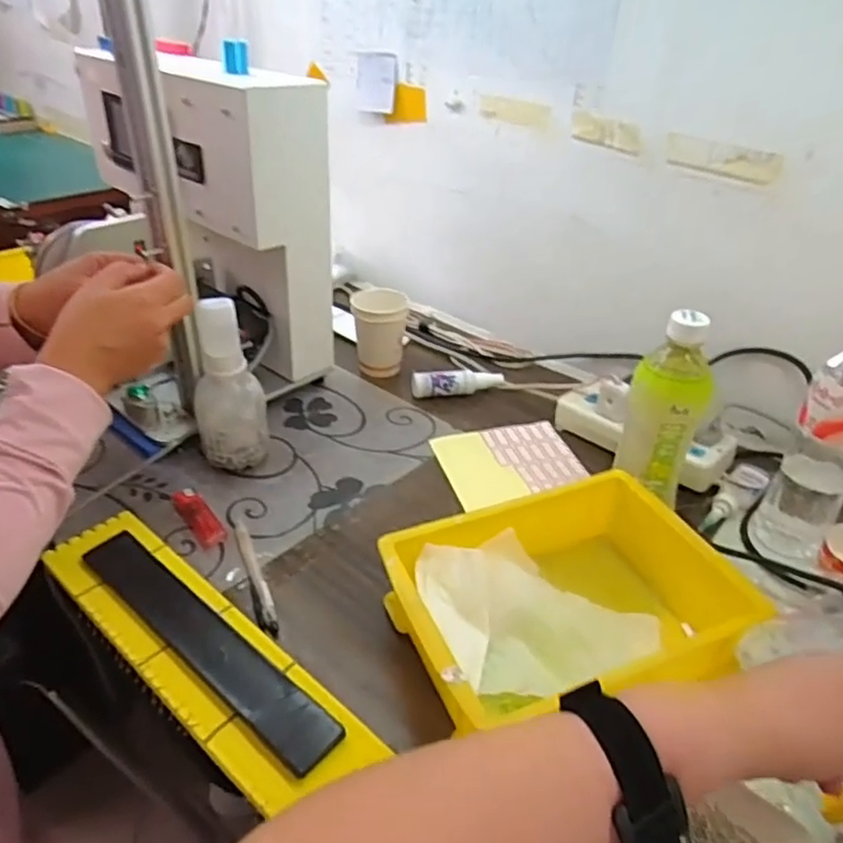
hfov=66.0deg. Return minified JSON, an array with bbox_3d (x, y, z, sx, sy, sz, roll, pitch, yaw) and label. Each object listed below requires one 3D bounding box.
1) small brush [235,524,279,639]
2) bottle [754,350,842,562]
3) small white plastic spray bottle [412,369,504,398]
[{"bbox_3d":[-0.145,0.134,0.566,0.015,0.018,0.122,-12,36,-20],"label":"small brush"},{"bbox_3d":[0.345,0.015,0.548,0.056,0.233,0.060,20,38,25],"label":"bottle"},{"bbox_3d":[0.045,-0.049,0.810,0.113,0.026,0.029,-1,34,-5],"label":"small white plastic spray bottle"}]

